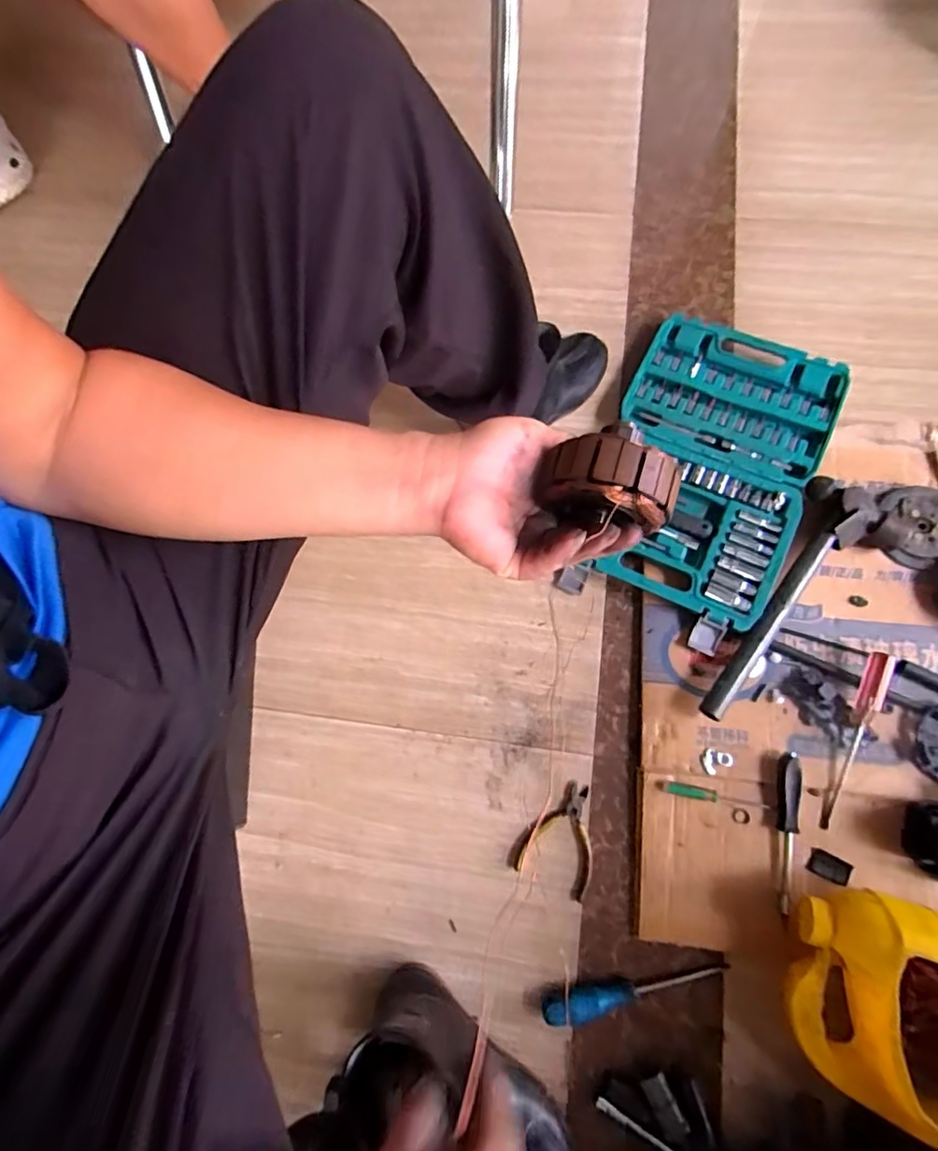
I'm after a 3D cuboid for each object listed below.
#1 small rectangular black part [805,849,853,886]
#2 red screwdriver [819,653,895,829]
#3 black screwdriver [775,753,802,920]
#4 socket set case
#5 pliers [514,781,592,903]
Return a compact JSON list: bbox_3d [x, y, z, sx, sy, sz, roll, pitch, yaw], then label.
[{"bbox_3d":[0.379,0.307,0.590,0.041,0.004,0.024,22,77,10],"label":"small rectangular black part"},{"bbox_3d":[0.424,0.179,0.606,0.023,0.034,0.196,22,77,10],"label":"red screwdriver"},{"bbox_3d":[0.342,0.273,0.597,0.018,0.030,0.160,4,75,6],"label":"black screwdriver"},{"bbox_3d":[0.300,-0.136,0.729,0.249,0.050,0.427,26,78,11],"label":"socket set case"},{"bbox_3d":[0.110,0.293,0.633,0.081,0.006,0.113,24,78,10],"label":"pliers"}]

